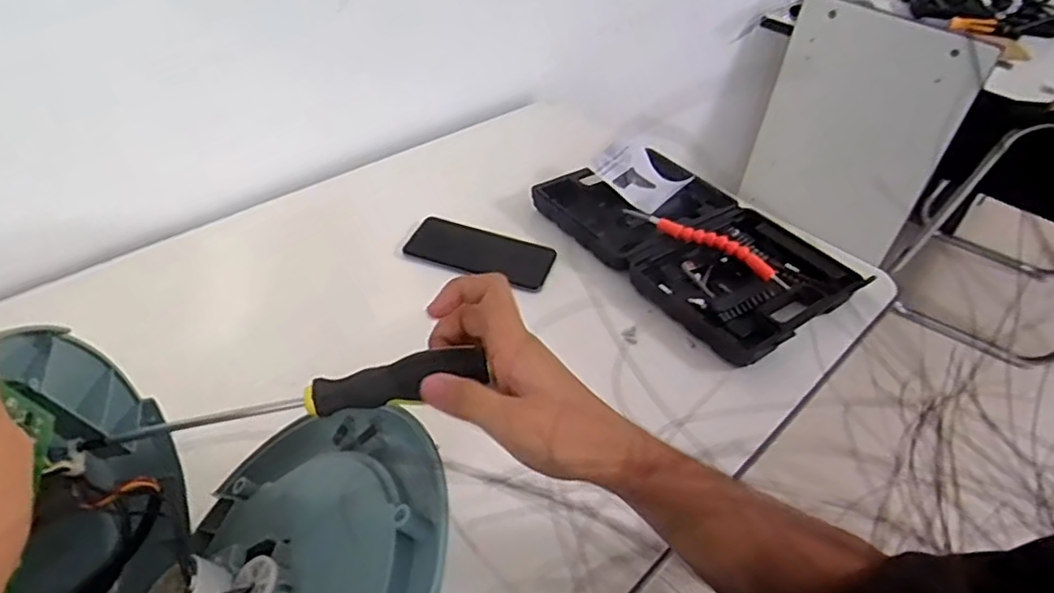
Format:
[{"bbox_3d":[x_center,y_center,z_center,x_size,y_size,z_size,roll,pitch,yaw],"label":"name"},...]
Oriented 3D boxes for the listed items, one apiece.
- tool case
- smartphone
[{"bbox_3d":[0.194,-0.068,0.754,0.209,0.040,0.339,-25,49,-31],"label":"tool case"},{"bbox_3d":[-0.052,-0.050,0.726,0.160,0.011,0.072,15,42,11],"label":"smartphone"}]

